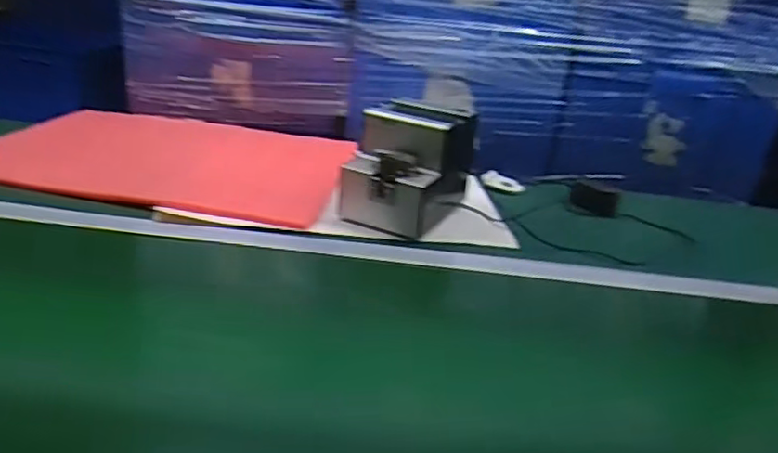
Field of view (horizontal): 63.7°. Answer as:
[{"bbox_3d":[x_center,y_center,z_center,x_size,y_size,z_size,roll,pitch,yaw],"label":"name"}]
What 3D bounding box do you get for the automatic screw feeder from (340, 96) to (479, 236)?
[{"bbox_3d":[0.030,-0.090,0.891,0.125,0.142,0.178,17,25,21],"label":"automatic screw feeder"}]

